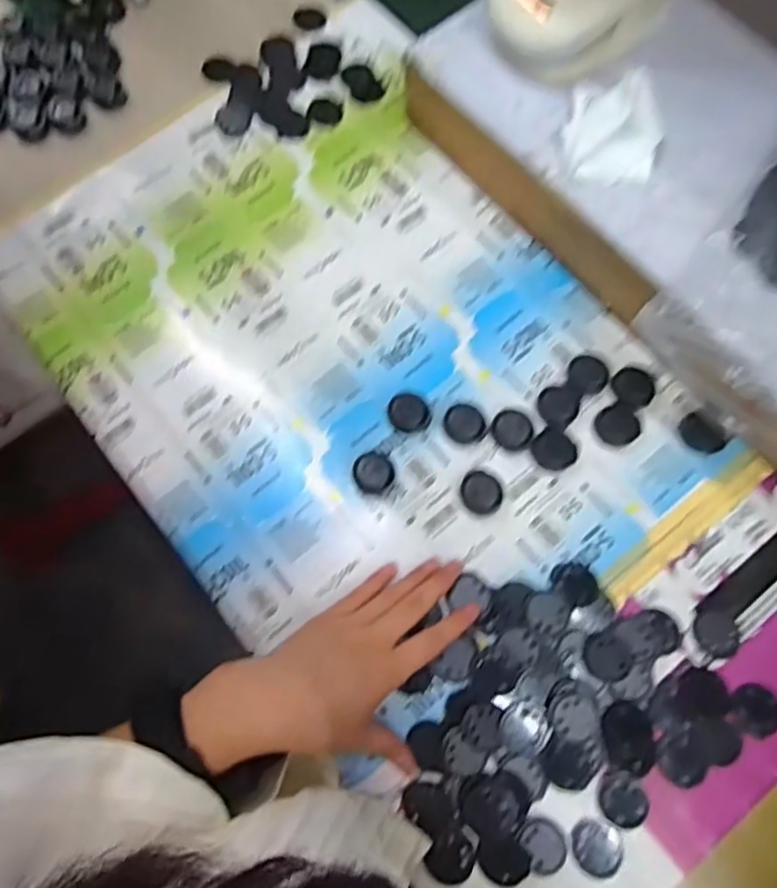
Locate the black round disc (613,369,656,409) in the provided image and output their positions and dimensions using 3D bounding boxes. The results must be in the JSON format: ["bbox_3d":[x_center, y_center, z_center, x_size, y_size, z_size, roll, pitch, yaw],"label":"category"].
[{"bbox_3d":[0.170,-0.039,0.471,0.028,0.004,0.026,-1,73,2],"label":"black round disc"}]

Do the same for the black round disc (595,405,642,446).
[{"bbox_3d":[0.157,-0.013,0.466,0.029,0.004,0.027,-1,73,2],"label":"black round disc"}]

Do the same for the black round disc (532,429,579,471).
[{"bbox_3d":[0.112,0.005,0.460,0.024,0.013,0.028,-40,76,-9],"label":"black round disc"}]

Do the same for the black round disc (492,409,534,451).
[{"bbox_3d":[0.085,-0.010,0.465,0.027,0.013,0.026,-1,73,2],"label":"black round disc"}]

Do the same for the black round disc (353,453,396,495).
[{"bbox_3d":[-0.010,0.020,0.460,0.027,0.012,0.027,-1,73,2],"label":"black round disc"}]

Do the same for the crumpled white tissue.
[{"bbox_3d":[0.149,-0.209,0.449,0.060,0.025,0.070,13,74,6],"label":"crumpled white tissue"}]

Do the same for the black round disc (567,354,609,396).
[{"bbox_3d":[0.139,-0.048,0.476,0.026,0.006,0.026,-1,73,2],"label":"black round disc"}]

